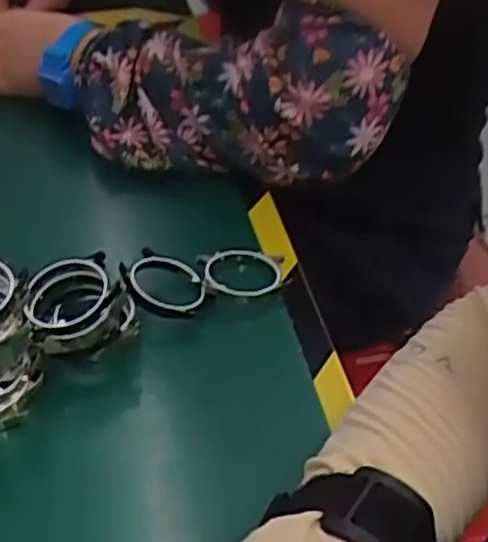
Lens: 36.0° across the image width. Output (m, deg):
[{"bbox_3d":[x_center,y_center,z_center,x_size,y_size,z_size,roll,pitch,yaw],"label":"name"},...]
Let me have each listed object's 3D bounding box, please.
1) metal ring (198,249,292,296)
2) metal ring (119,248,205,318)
[{"bbox_3d":[0.001,0.001,0.452,0.051,0.007,0.051,-1,42,1],"label":"metal ring"},{"bbox_3d":[-0.047,0.006,0.433,0.046,0.014,0.047,3,40,-2],"label":"metal ring"}]

